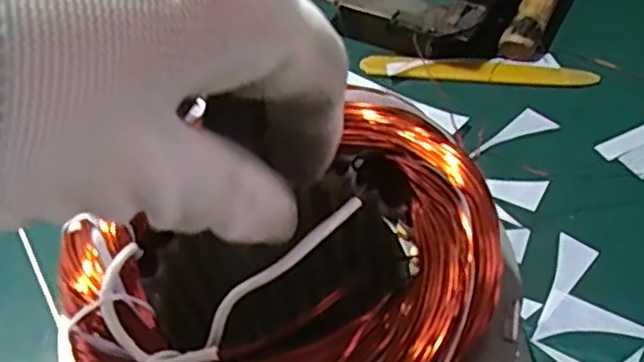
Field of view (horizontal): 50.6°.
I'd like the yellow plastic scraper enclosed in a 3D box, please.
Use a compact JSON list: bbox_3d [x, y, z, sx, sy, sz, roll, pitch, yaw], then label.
[{"bbox_3d":[0.111,-0.081,0.493,0.162,0.004,0.023,4,50,9],"label":"yellow plastic scraper"}]

